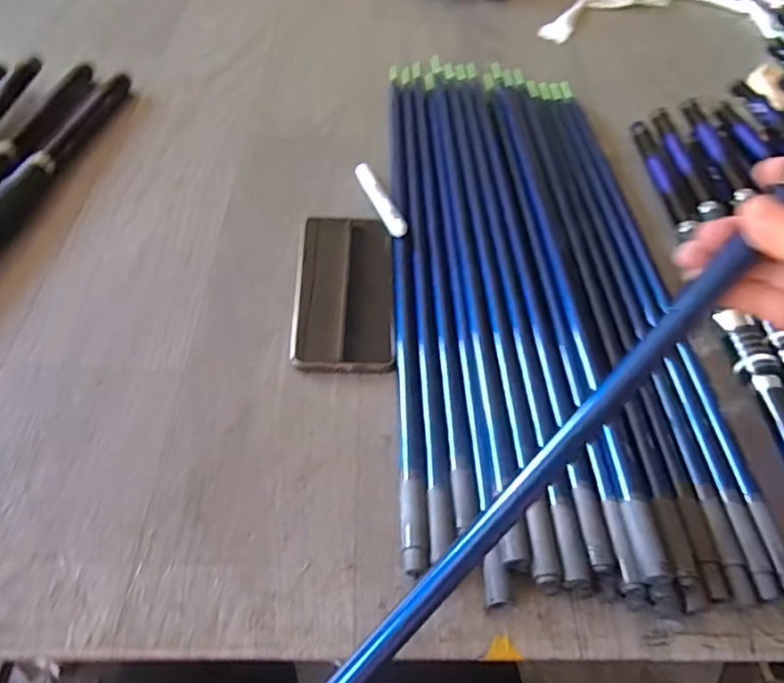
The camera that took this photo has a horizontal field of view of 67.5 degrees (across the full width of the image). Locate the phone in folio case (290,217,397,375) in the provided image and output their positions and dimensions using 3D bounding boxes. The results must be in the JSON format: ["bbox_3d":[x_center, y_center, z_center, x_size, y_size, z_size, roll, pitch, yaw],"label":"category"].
[{"bbox_3d":[-0.037,-0.042,0.476,0.078,0.011,0.161,2,51,-3],"label":"phone in folio case"}]

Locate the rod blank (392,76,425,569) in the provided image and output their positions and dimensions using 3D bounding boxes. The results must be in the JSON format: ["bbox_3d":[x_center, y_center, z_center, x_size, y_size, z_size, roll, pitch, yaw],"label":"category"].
[{"bbox_3d":[0.007,-0.083,0.501,0.012,0.019,0.543,2,51,-4],"label":"rod blank"}]

